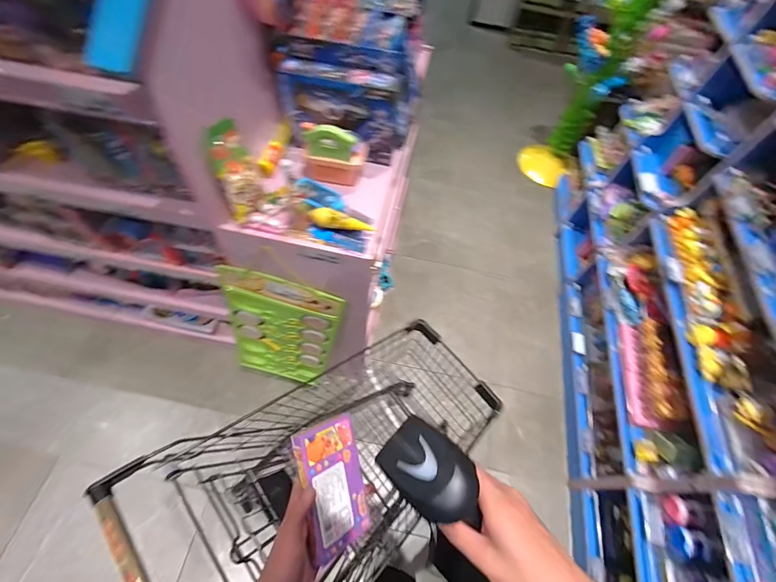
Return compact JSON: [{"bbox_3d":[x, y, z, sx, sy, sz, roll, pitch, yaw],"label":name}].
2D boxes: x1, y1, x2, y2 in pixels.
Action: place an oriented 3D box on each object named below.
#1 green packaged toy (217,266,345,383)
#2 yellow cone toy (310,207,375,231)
[{"bbox_3d":[-0.338,0.149,1.159,0.318,0.647,0.033,17,54,-5],"label":"green packaged toy"},{"bbox_3d":[-0.096,-0.150,0.792,0.142,0.039,0.030,11,58,-21],"label":"yellow cone toy"}]

